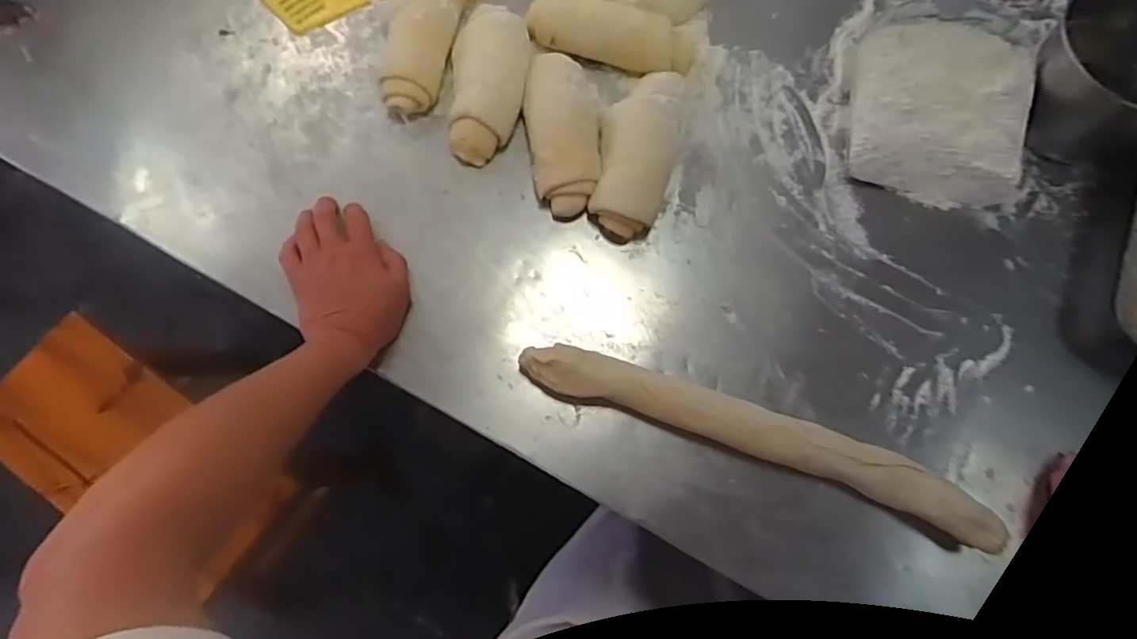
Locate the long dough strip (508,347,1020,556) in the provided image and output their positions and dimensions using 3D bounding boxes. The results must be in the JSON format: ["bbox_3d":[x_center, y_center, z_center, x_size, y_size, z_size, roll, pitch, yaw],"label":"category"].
[{"bbox_3d":[0.163,0.101,0.542,0.414,0.033,0.049,20,72,4],"label":"long dough strip"}]

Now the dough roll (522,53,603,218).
[{"bbox_3d":[-0.005,-0.199,0.622,0.073,0.052,0.176,-9,72,-5],"label":"dough roll"}]

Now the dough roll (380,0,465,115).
[{"bbox_3d":[-0.160,-0.300,0.656,0.069,0.040,0.165,11,71,1],"label":"dough roll"}]

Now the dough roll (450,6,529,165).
[{"bbox_3d":[-0.084,-0.255,0.654,0.083,0.044,0.184,1,71,-2],"label":"dough roll"}]

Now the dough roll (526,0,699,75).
[{"bbox_3d":[0.047,-0.312,0.665,0.184,0.044,0.060,12,71,1],"label":"dough roll"}]

